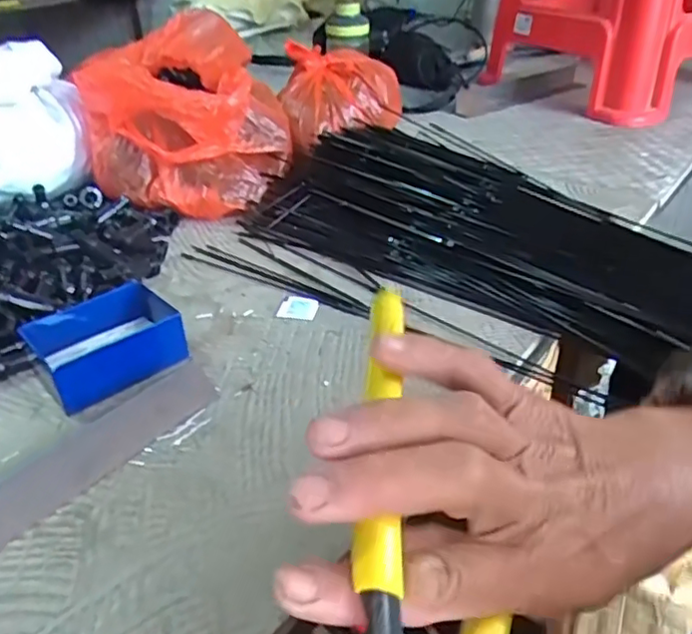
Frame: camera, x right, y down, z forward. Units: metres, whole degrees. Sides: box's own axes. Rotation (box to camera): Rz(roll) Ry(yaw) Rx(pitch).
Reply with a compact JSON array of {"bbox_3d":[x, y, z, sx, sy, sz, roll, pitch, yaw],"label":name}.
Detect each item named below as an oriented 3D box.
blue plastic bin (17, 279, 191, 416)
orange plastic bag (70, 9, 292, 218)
[{"bbox_3d":[-0.196,0.019,0.507,0.105,0.041,0.080,-27,42,-31],"label":"blue plastic bin"},{"bbox_3d":[-0.208,-0.293,0.845,0.239,0.151,0.352,-5,35,-4],"label":"orange plastic bag"}]

